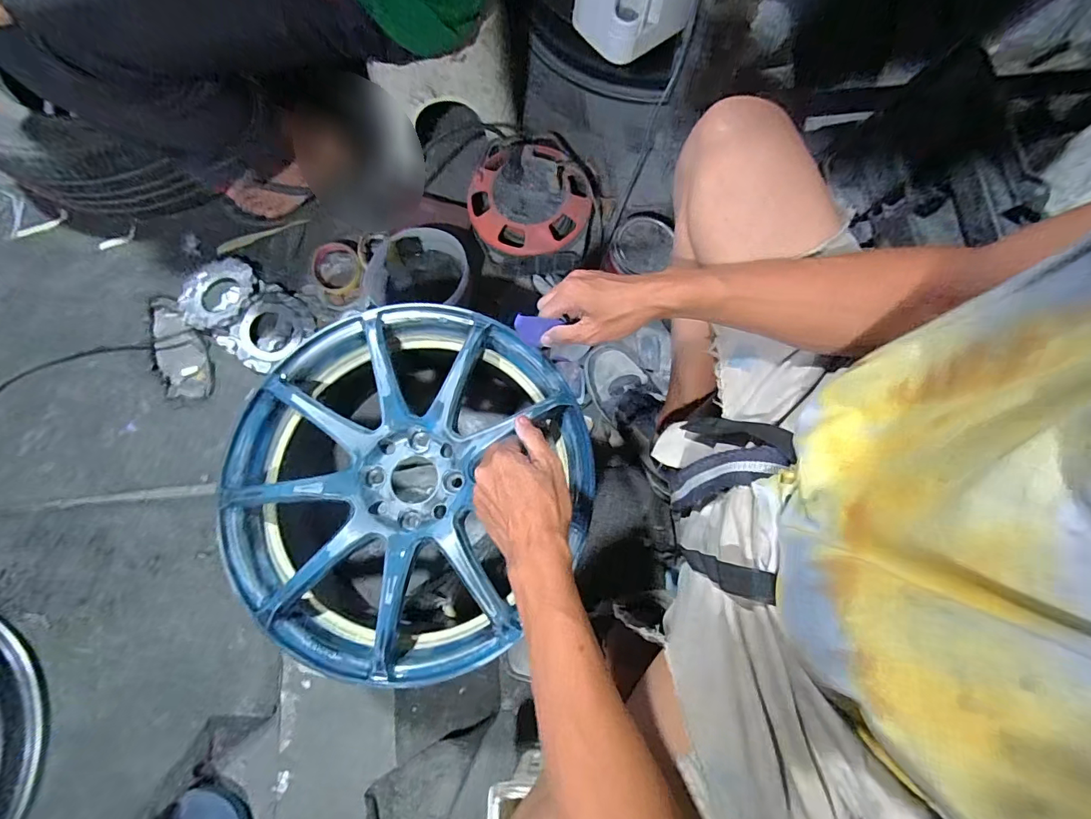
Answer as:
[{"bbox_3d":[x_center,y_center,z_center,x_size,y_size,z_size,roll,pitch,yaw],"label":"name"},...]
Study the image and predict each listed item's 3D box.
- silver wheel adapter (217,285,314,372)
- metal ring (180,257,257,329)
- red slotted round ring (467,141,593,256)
[{"bbox_3d":[-0.479,-0.142,0.790,0.120,0.020,0.141,33,79,7],"label":"silver wheel adapter"},{"bbox_3d":[-0.572,-0.204,0.803,0.131,0.021,0.137,0,77,0],"label":"metal ring"},{"bbox_3d":[-0.026,-0.350,0.741,0.195,0.062,0.195,0,77,0],"label":"red slotted round ring"}]

